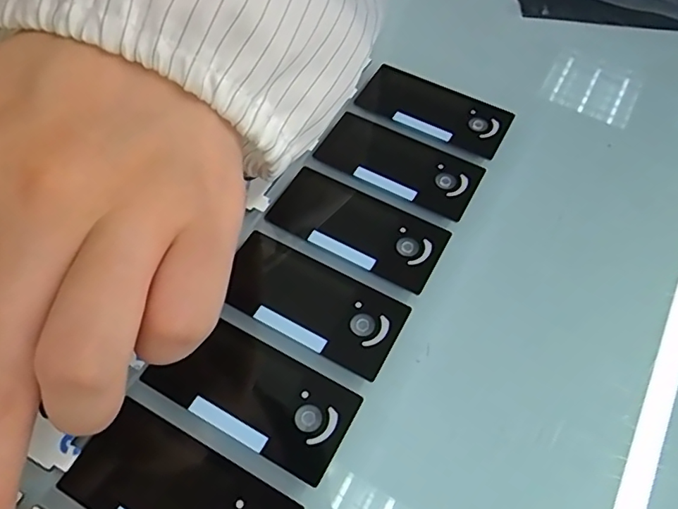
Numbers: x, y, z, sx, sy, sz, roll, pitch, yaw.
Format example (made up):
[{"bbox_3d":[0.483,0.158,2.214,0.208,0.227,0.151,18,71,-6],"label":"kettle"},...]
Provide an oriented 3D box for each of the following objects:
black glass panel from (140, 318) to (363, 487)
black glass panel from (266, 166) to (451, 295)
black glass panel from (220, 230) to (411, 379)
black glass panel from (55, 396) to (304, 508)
[{"bbox_3d":[-0.024,0.039,0.150,0.056,0.004,0.027,26,60,14],"label":"black glass panel"},{"bbox_3d":[0.006,-0.011,0.181,0.059,0.004,0.027,27,60,15],"label":"black glass panel"},{"bbox_3d":[-0.009,0.014,0.165,0.057,0.004,0.027,26,60,14],"label":"black glass panel"},{"bbox_3d":[-0.041,0.063,0.136,0.058,0.004,0.028,26,60,14],"label":"black glass panel"}]

